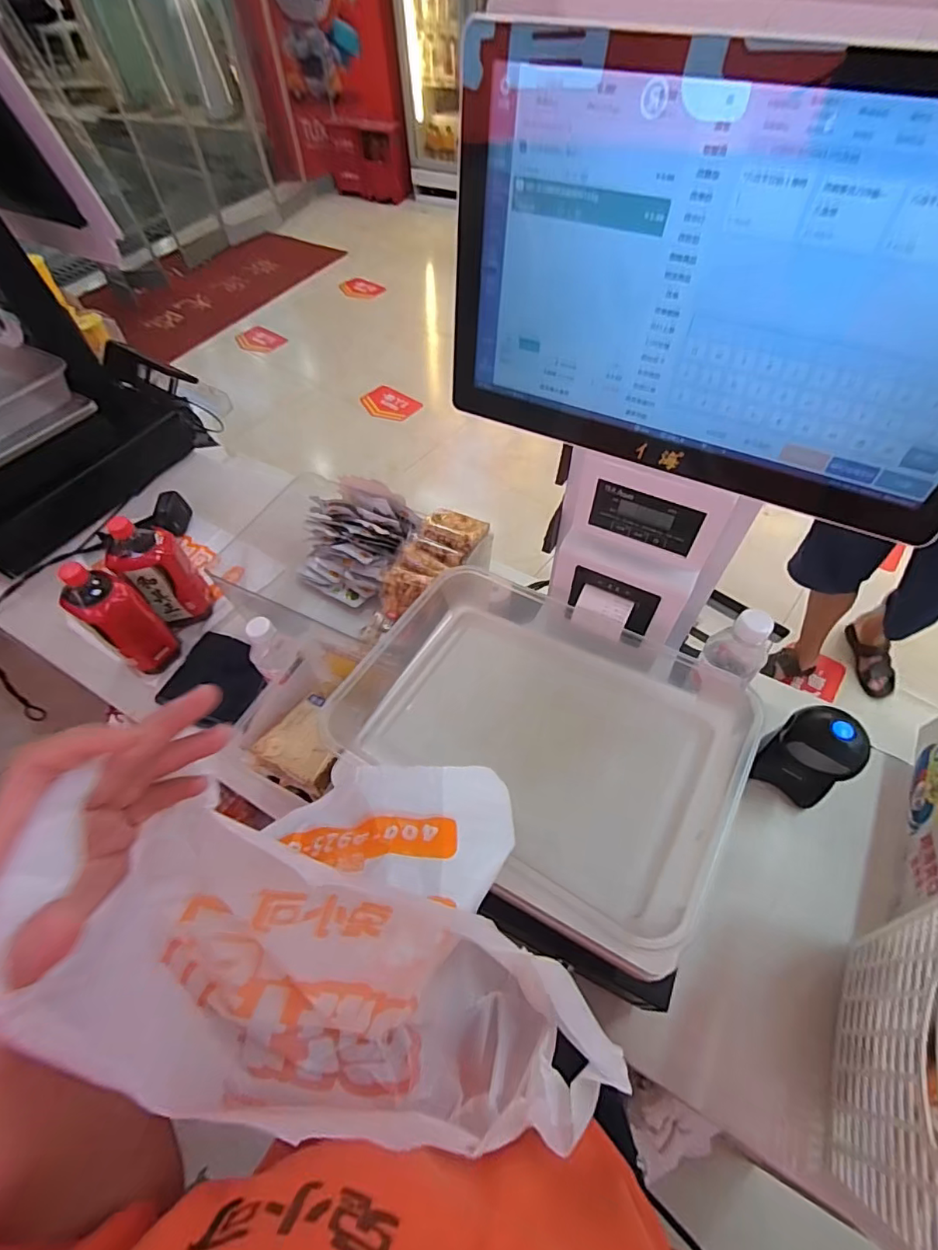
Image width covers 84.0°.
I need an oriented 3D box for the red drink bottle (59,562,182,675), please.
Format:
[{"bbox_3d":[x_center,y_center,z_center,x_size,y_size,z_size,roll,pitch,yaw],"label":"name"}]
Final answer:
[{"bbox_3d":[-0.498,-0.011,0.745,0.065,0.189,0.078,32,62,24],"label":"red drink bottle"}]

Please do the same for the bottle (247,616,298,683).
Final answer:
[{"bbox_3d":[-0.262,0.035,0.697,0.059,0.098,0.046,-32,58,-18],"label":"bottle"}]

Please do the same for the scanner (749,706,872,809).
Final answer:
[{"bbox_3d":[0.415,0.165,0.642,0.077,0.144,0.085,-28,56,-15],"label":"scanner"}]

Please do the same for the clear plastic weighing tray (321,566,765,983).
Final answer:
[{"bbox_3d":[0.062,0.094,0.522,0.388,0.057,0.296,24,59,20],"label":"clear plastic weighing tray"}]

